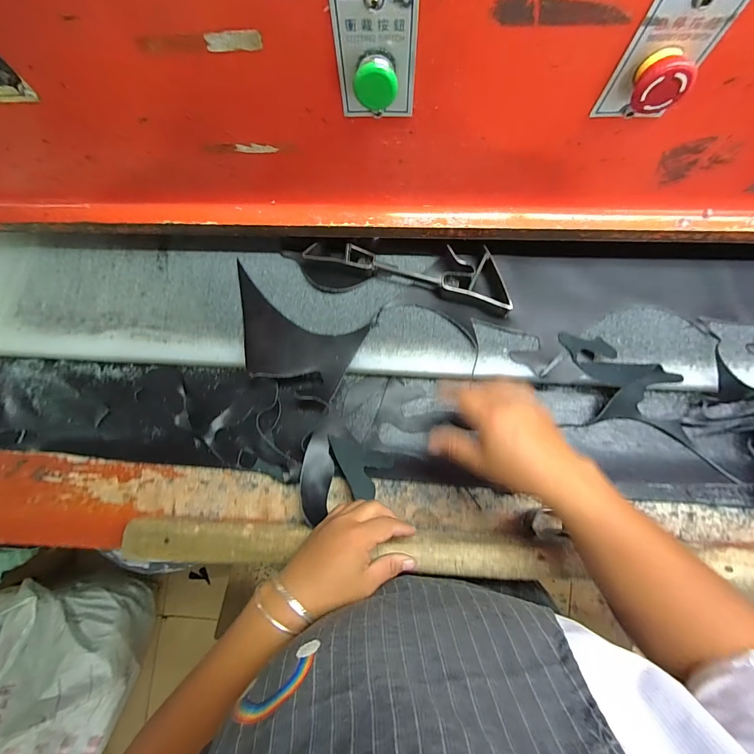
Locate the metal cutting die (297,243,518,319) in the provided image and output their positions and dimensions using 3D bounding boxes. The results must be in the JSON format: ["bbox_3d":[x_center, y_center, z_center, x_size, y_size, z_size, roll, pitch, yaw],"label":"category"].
[{"bbox_3d":[0.047,-0.152,0.492,0.276,0.035,0.069,16,77,5],"label":"metal cutting die"}]

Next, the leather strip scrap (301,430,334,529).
[{"bbox_3d":[-0.075,0.124,0.458,0.039,0.013,0.108,9,66,-20],"label":"leather strip scrap"}]

